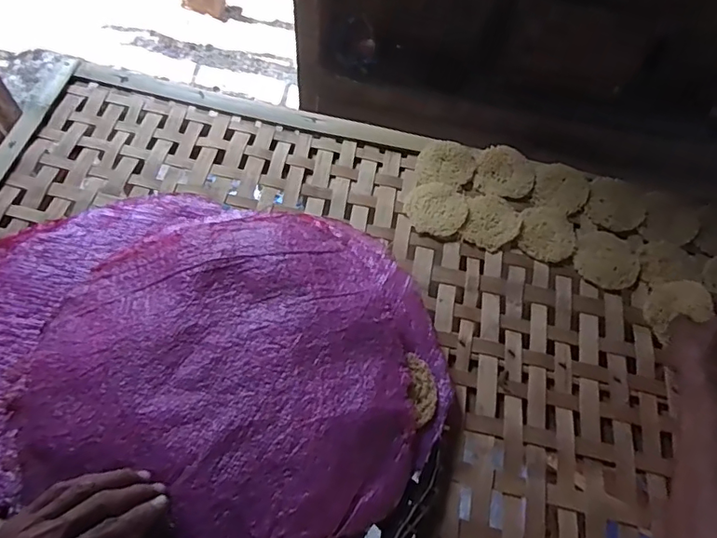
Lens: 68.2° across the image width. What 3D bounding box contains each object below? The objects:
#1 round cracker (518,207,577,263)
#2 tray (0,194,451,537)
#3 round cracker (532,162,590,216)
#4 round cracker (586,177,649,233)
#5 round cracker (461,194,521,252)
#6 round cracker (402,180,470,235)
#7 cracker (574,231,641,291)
[{"bbox_3d":[0.238,-0.045,0.664,0.068,0.004,0.081,19,61,6],"label":"round cracker"},{"bbox_3d":[-0.165,0.080,0.520,0.507,0.043,0.392,26,61,11],"label":"tray"},{"bbox_3d":[0.268,-0.108,0.698,0.070,0.008,0.072,15,60,3],"label":"round cracker"},{"bbox_3d":[0.338,-0.084,0.690,0.072,0.014,0.074,2,60,-4],"label":"round cracker"},{"bbox_3d":[0.169,-0.062,0.667,0.068,0.005,0.080,15,60,3],"label":"round cracker"},{"bbox_3d":[0.099,-0.078,0.671,0.075,0.010,0.079,2,60,-4],"label":"round cracker"},{"bbox_3d":[0.307,-0.013,0.652,0.076,0.004,0.079,2,60,-4],"label":"cracker"}]

